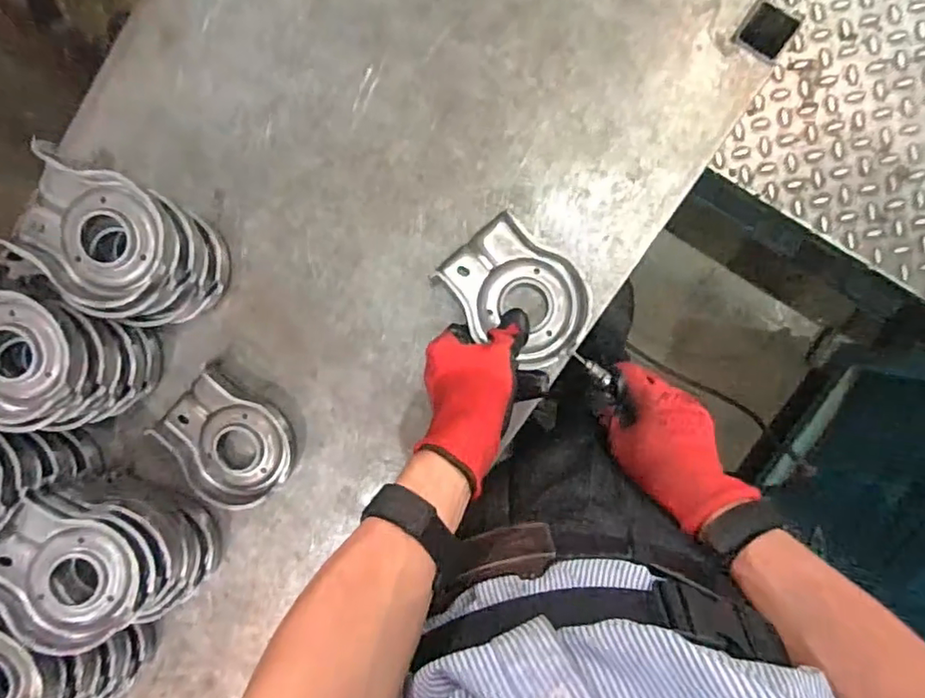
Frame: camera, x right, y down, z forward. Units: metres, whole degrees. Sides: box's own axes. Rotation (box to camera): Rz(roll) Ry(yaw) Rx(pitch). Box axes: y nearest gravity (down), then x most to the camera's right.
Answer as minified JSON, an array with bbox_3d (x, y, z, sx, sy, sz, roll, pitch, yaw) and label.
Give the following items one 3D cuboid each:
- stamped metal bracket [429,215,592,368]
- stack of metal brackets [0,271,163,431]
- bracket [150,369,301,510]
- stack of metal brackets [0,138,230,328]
[{"bbox_3d":[0.050,-0.045,0.492,0.089,0.023,0.125,-42,88,8],"label":"stamped metal bracket"},{"bbox_3d":[-0.356,0.003,0.495,0.137,0.101,0.113,19,96,6],"label":"stack of metal brackets"},{"bbox_3d":[-0.215,0.086,0.536,0.093,0.031,0.121,-44,88,8],"label":"bracket"},{"bbox_3d":[-0.285,-0.086,0.496,0.141,0.084,0.113,30,97,4],"label":"stack of metal brackets"}]

